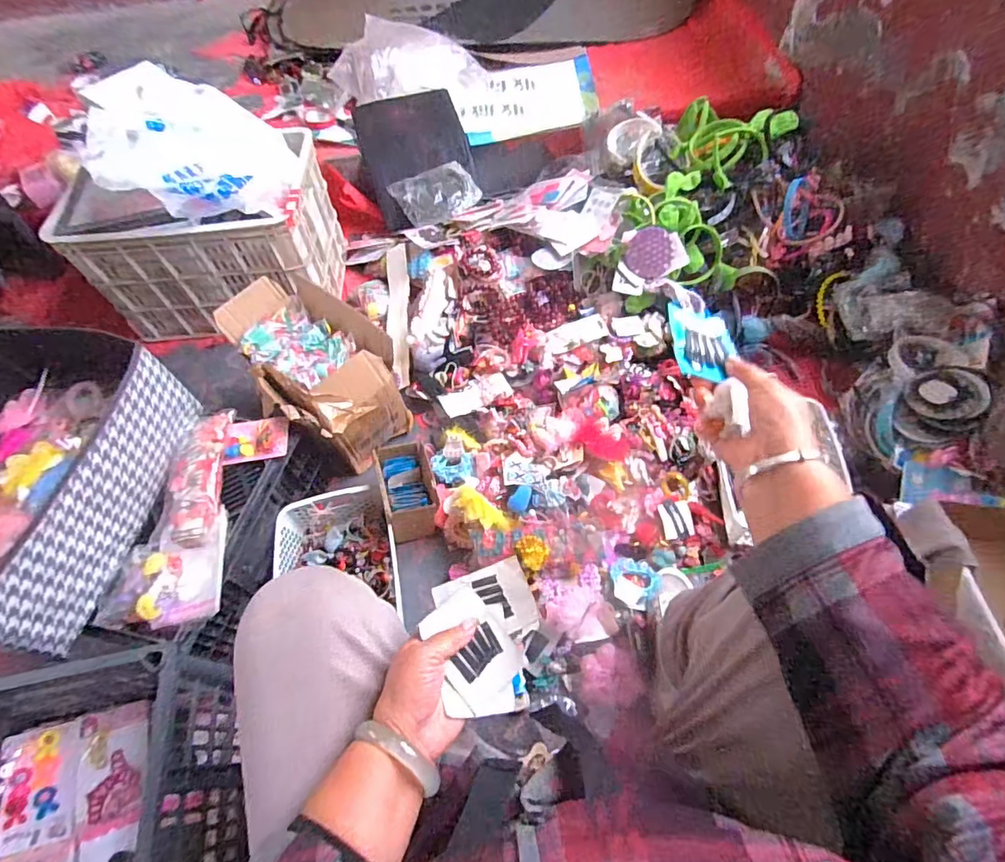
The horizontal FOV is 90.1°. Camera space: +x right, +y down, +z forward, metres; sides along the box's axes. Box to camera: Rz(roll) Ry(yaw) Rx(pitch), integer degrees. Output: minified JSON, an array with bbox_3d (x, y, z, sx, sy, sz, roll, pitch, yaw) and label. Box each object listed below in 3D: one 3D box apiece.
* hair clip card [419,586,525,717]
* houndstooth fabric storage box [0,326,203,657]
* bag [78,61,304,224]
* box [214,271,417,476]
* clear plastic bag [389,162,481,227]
[{"bbox_3d":[-0.026,0.189,0.442,0.065,0.007,0.085,-33,78,-28],"label":"hair clip card"},{"bbox_3d":[-0.704,0.067,0.730,0.340,0.169,0.416,7,59,7],"label":"houndstooth fabric storage box"},{"bbox_3d":[-0.629,-0.594,1.032,0.338,0.166,0.403,-25,61,-13],"label":"bag"},{"bbox_3d":[-0.367,-0.111,0.994,0.344,0.228,0.215,37,67,22],"label":"box"},{"bbox_3d":[-0.176,-0.625,1.314,0.184,0.064,0.184,-33,62,-17],"label":"clear plastic bag"}]

